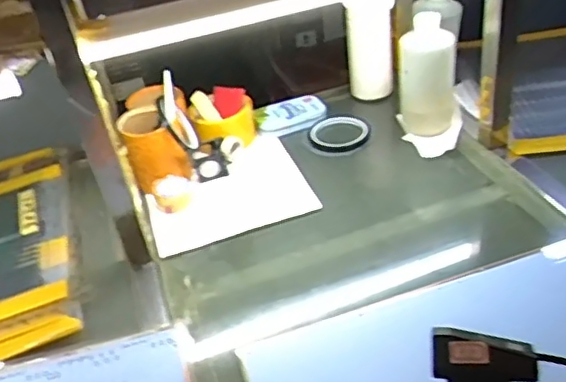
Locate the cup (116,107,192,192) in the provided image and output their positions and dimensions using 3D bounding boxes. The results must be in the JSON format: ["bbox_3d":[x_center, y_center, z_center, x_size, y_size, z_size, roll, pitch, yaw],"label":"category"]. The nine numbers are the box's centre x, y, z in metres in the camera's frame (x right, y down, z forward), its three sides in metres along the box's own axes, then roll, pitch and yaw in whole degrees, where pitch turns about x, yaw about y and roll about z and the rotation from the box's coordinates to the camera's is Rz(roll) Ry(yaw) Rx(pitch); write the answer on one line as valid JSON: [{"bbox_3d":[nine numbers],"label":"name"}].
[{"bbox_3d":[-0.181,-0.064,0.857,0.083,0.090,0.082,-20,38,-16],"label":"cup"}]

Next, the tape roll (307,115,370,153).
[{"bbox_3d":[0.084,-0.088,0.911,0.094,0.017,0.098,-6,36,4],"label":"tape roll"}]

